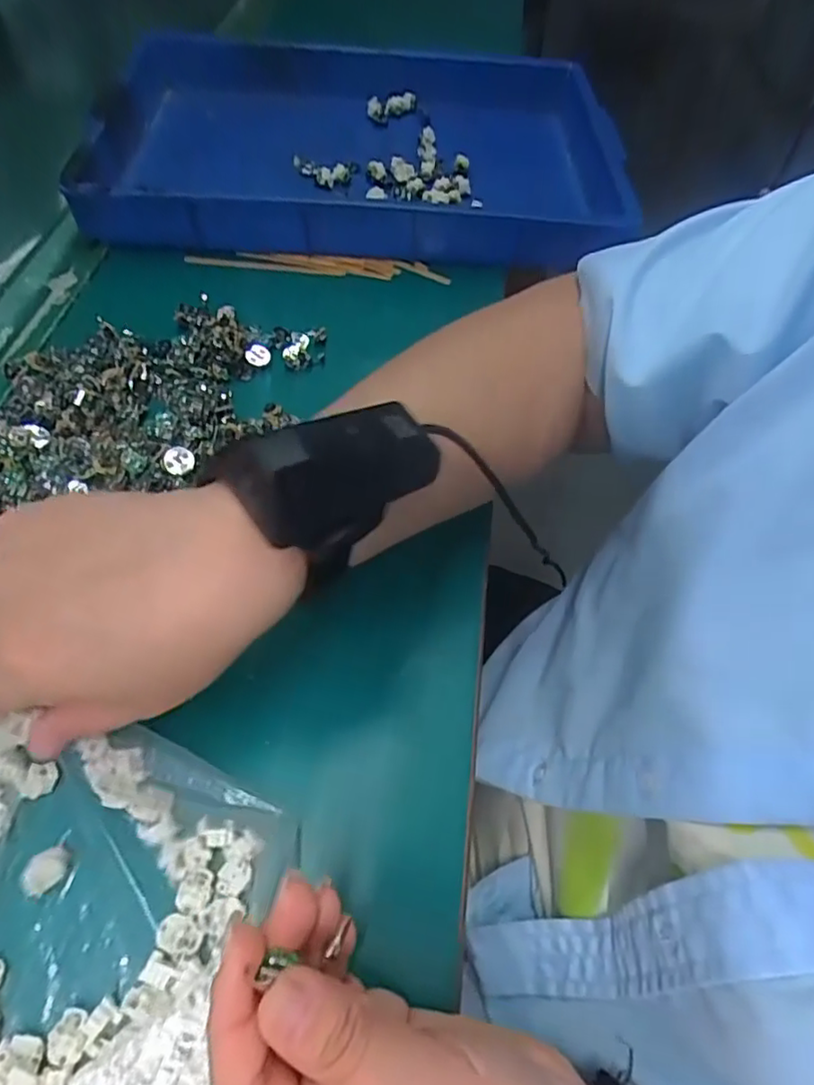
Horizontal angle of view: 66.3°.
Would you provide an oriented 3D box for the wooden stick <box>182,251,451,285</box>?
[{"bbox_3d":[-0.067,-0.213,0.475,0.194,0.009,0.016,3,56,-2],"label":"wooden stick"}]

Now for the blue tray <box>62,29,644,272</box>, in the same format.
[{"bbox_3d":[-0.041,-0.344,0.533,0.397,0.067,0.286,2,56,-2],"label":"blue tray"}]

